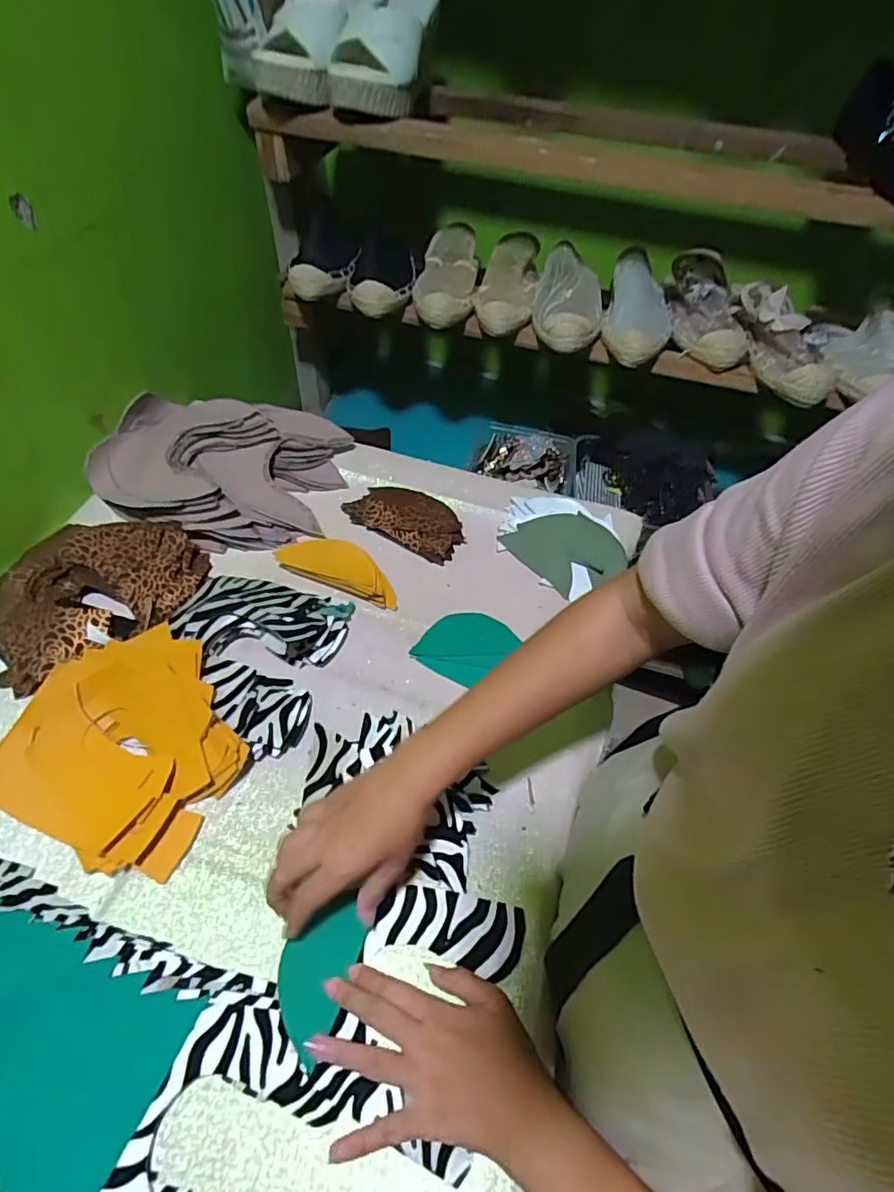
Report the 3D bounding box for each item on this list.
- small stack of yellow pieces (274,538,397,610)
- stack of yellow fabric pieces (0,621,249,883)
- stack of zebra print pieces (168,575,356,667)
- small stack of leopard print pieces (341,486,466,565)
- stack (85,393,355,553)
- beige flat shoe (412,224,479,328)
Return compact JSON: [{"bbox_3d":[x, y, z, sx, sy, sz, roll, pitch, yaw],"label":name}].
[{"bbox_3d":[-0.112,-0.034,0.634,0.136,0.025,0.063,21,53,11],"label":"small stack of yellow pieces"},{"bbox_3d":[-0.263,0.118,0.481,0.175,0.054,0.173,24,53,13],"label":"stack of yellow fabric pieces"},{"bbox_3d":[-0.182,0.016,0.572,0.164,0.048,0.095,5,51,-2],"label":"stack of zebra print pieces"},{"bbox_3d":[-0.047,-0.094,0.690,0.139,0.021,0.081,24,53,13],"label":"small stack of leopard print pieces"},{"bbox_3d":[-0.267,-0.161,0.675,0.275,0.062,0.203,7,51,0],"label":"stack"},{"bbox_3d":[0.000,-0.421,0.752,0.075,0.067,0.172,7,51,1],"label":"beige flat shoe"}]

